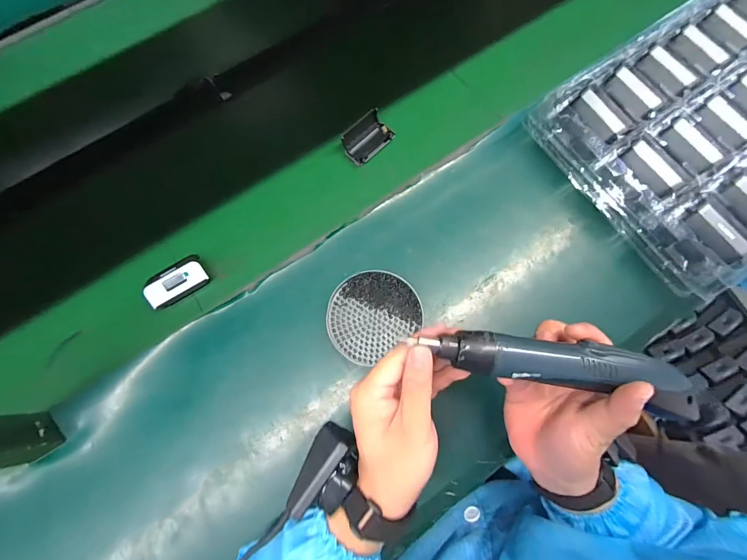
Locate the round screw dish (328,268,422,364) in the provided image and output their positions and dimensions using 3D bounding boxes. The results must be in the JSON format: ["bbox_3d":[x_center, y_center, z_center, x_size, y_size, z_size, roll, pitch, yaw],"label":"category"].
[{"bbox_3d":[-0.003,0.042,0.424,0.111,0.023,0.099,-35,75,-7],"label":"round screw dish"}]

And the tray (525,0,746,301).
[{"bbox_3d":[0.479,-0.229,0.451,0.482,0.083,0.292,-35,75,-7],"label":"tray"}]

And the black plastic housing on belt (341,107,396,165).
[{"bbox_3d":[-0.009,-0.204,0.494,0.072,0.020,0.046,-42,76,-9],"label":"black plastic housing on belt"}]

